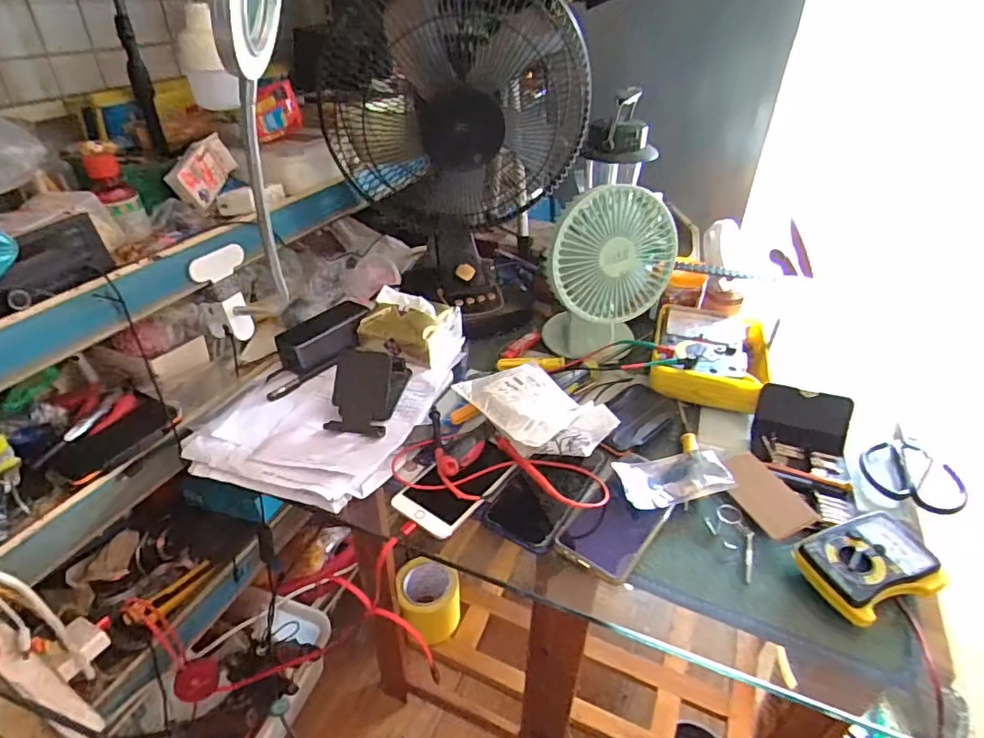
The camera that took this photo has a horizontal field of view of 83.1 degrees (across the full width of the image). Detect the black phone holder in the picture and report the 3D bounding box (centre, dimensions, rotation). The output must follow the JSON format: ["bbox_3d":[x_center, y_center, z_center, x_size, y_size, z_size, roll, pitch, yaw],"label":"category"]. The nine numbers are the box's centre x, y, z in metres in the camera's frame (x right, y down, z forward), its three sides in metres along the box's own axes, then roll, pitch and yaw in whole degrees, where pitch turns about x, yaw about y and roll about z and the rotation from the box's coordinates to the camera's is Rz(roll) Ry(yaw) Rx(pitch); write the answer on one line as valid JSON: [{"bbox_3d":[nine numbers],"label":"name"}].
[{"bbox_3d":[-0.144,0.005,0.655,0.066,0.064,0.135,4,36,3],"label":"black phone holder"}]

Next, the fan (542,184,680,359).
[{"bbox_3d":[0.153,-0.117,0.739,0.158,0.237,0.122,2,36,1],"label":"fan"}]

